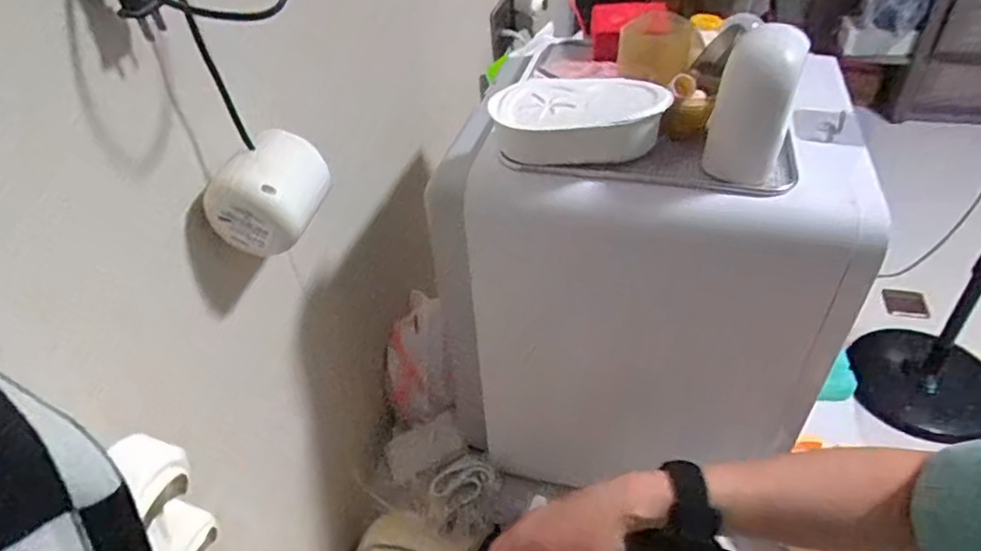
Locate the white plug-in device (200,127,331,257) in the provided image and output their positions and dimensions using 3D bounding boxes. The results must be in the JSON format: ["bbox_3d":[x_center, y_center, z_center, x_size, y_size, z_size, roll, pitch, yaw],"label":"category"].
[{"bbox_3d":[-0.164,-0.061,0.450,0.079,0.070,0.065,2,40,8],"label":"white plug-in device"}]

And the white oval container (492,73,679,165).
[{"bbox_3d":[0.071,-0.125,0.491,0.137,0.041,0.087,-7,39,-3],"label":"white oval container"}]

